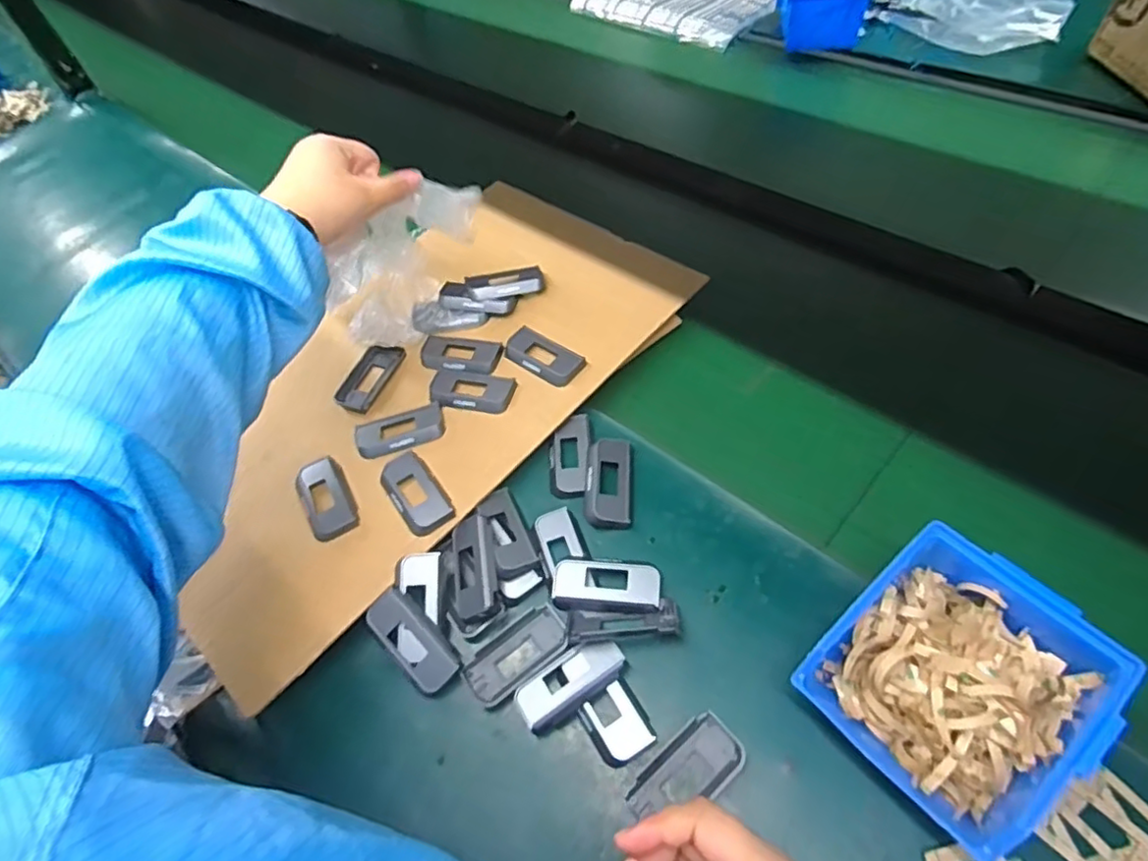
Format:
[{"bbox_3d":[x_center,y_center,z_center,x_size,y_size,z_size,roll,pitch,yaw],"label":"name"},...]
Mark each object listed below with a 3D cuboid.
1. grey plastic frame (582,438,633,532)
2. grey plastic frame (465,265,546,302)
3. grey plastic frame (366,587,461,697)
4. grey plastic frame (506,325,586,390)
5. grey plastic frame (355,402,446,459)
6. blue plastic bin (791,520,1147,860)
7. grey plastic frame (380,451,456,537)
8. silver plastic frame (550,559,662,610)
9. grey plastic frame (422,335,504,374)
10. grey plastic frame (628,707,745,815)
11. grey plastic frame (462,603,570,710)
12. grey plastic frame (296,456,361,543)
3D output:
[{"bbox_3d":[0.028,0.040,0.506,0.036,0.013,0.072,-2,55,7],"label":"grey plastic frame"},{"bbox_3d":[-0.067,-0.144,0.625,0.075,0.011,0.036,-17,54,-3],"label":"grey plastic frame"},{"bbox_3d":[-0.115,0.149,0.453,0.032,0.016,0.077,-41,59,-19],"label":"grey plastic frame"},{"bbox_3d":[-0.029,-0.067,0.573,0.079,0.008,0.037,31,65,26],"label":"grey plastic frame"},{"bbox_3d":[-0.150,0.001,0.550,0.077,0.008,0.039,-18,54,-4],"label":"grey plastic frame"},{"bbox_3d":[0.222,0.144,0.372,0.143,0.063,0.124,-39,58,-15],"label":"blue plastic bin"},{"bbox_3d":[-0.127,0.049,0.507,0.037,0.006,0.078,-34,57,-15],"label":"grey plastic frame"},{"bbox_3d":[0.023,0.112,0.457,0.075,0.012,0.034,-2,55,7],"label":"silver plastic frame"},{"bbox_3d":[-0.105,-0.072,0.592,0.079,0.009,0.040,8,57,14],"label":"grey plastic frame"},{"bbox_3d":[0.069,0.210,0.388,0.073,0.007,0.039,-37,58,-17],"label":"grey plastic frame"},{"bbox_3d":[-0.040,0.158,0.448,0.077,0.016,0.039,-36,58,-16],"label":"grey plastic frame"},{"bbox_3d":[-0.201,0.054,0.517,0.037,0.007,0.075,-28,56,-11],"label":"grey plastic frame"}]

